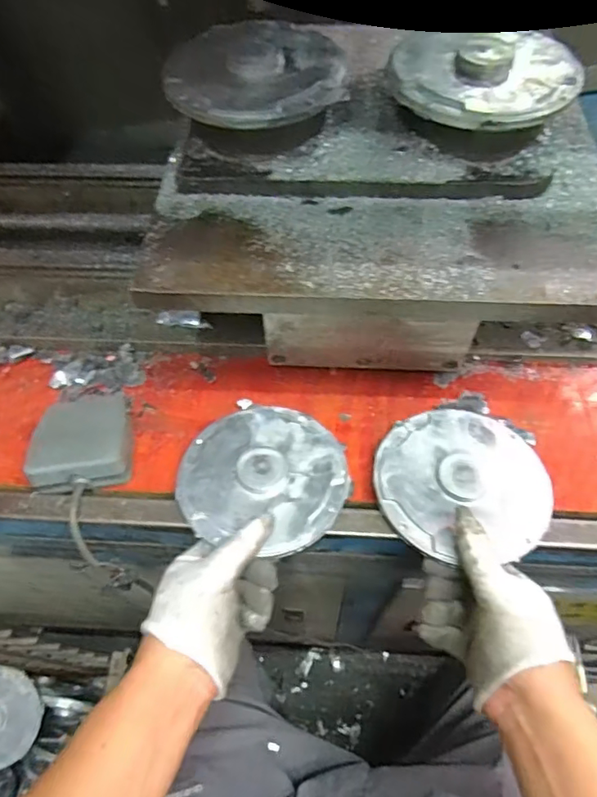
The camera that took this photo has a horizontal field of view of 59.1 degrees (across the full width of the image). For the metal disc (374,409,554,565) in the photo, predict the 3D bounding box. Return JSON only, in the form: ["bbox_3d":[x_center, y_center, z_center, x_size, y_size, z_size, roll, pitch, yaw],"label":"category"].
[{"bbox_3d":[0.135,0.065,0.434,0.137,0.019,0.133,-1,58,1],"label":"metal disc"}]

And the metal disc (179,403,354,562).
[{"bbox_3d":[-0.029,0.061,0.444,0.137,0.021,0.130,-1,58,1],"label":"metal disc"}]

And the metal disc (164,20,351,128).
[{"bbox_3d":[-0.034,-0.253,0.404,0.131,0.010,0.137,-1,59,1],"label":"metal disc"}]

